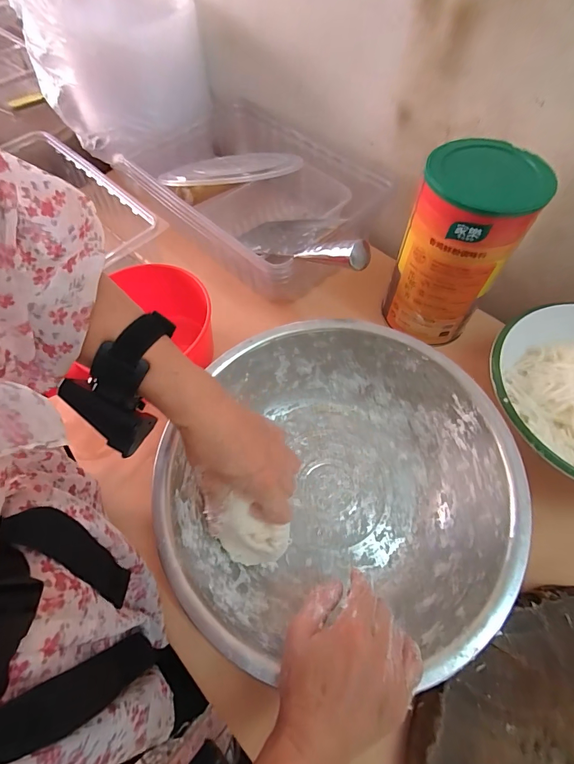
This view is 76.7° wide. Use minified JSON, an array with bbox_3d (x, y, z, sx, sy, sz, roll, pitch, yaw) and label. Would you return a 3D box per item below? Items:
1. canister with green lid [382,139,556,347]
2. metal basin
[{"bbox_3d":[0.206,-0.162,0.457,0.123,0.212,0.110,27,64,17],"label":"canister with green lid"},{"bbox_3d":[0.045,0.100,0.394,0.326,0.113,0.318,0,61,1],"label":"metal basin"}]

